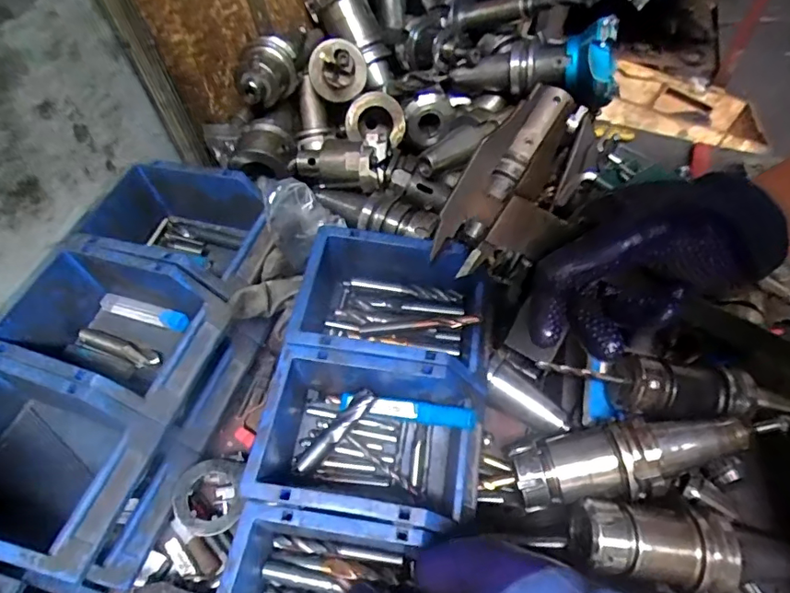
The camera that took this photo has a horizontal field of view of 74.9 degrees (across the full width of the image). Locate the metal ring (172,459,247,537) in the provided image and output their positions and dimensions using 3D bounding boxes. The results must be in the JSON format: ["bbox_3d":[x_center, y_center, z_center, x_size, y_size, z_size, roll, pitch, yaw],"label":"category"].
[{"bbox_3d":[-0.149,0.160,0.412,0.054,0.013,0.055,-1,56,2],"label":"metal ring"}]

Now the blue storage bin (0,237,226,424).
[{"bbox_3d":[-0.222,0.026,0.418,0.153,0.077,0.103,19,59,15],"label":"blue storage bin"}]

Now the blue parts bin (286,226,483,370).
[{"bbox_3d":[-0.001,0.013,0.416,0.143,0.073,0.103,6,57,7],"label":"blue parts bin"}]

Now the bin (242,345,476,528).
[{"bbox_3d":[-0.018,0.105,0.369,0.145,0.077,0.103,6,57,6],"label":"bin"}]

